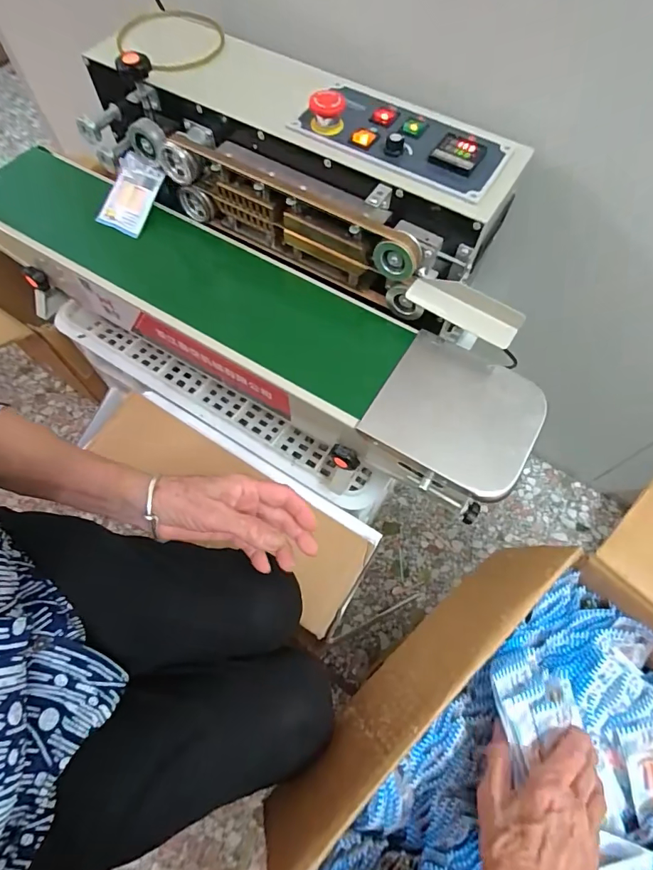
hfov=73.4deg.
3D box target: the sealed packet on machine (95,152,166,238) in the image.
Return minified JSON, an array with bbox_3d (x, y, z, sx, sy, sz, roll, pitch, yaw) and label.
[{"bbox_3d":[-0.255,-0.314,0.572,0.061,0.013,0.096,24,95,0],"label":"sealed packet on machine"}]

